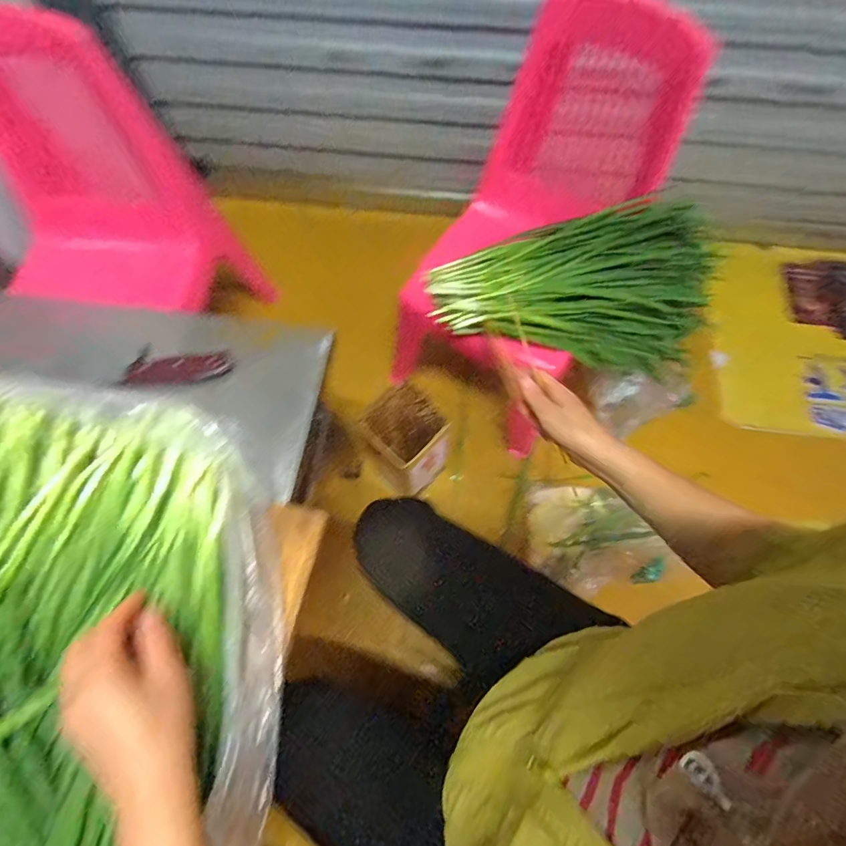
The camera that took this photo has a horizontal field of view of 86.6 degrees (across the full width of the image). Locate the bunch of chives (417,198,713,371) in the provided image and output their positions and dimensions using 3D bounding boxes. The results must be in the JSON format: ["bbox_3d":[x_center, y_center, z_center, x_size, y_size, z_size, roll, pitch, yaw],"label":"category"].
[{"bbox_3d":[0.247,-0.215,0.730,0.455,0.198,0.158,0,67,-1],"label":"bunch of chives"}]

